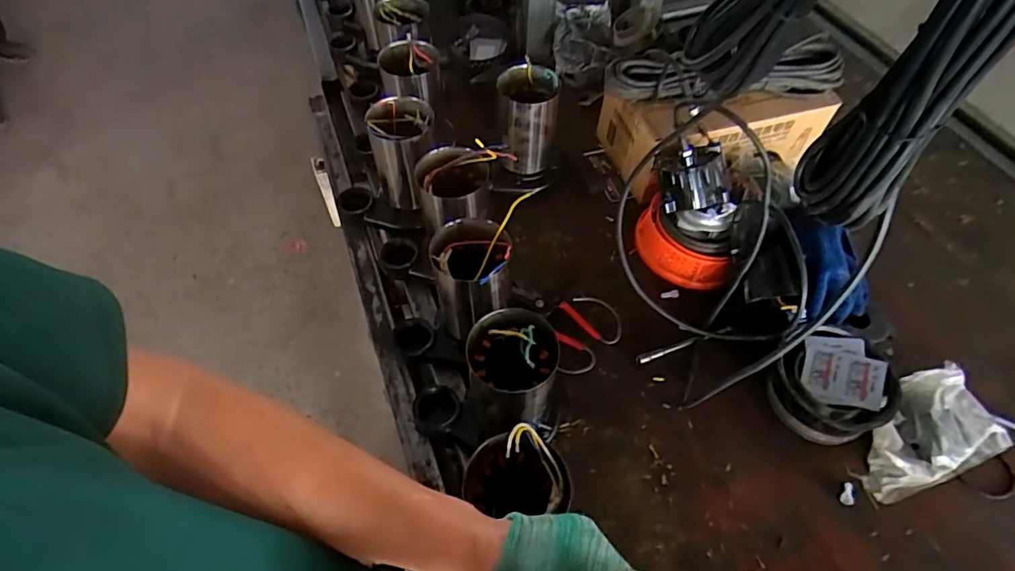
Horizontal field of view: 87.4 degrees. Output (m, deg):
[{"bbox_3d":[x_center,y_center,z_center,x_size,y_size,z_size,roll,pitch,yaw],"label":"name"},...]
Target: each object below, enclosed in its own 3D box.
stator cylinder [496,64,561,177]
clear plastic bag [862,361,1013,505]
[{"bbox_3d":[0.030,-0.248,0.803,0.084,0.141,0.084,4,56,2],"label":"stator cylinder"},{"bbox_3d":[0.491,0.166,0.623,0.215,0.064,0.112,-19,56,-13],"label":"clear plastic bag"}]

